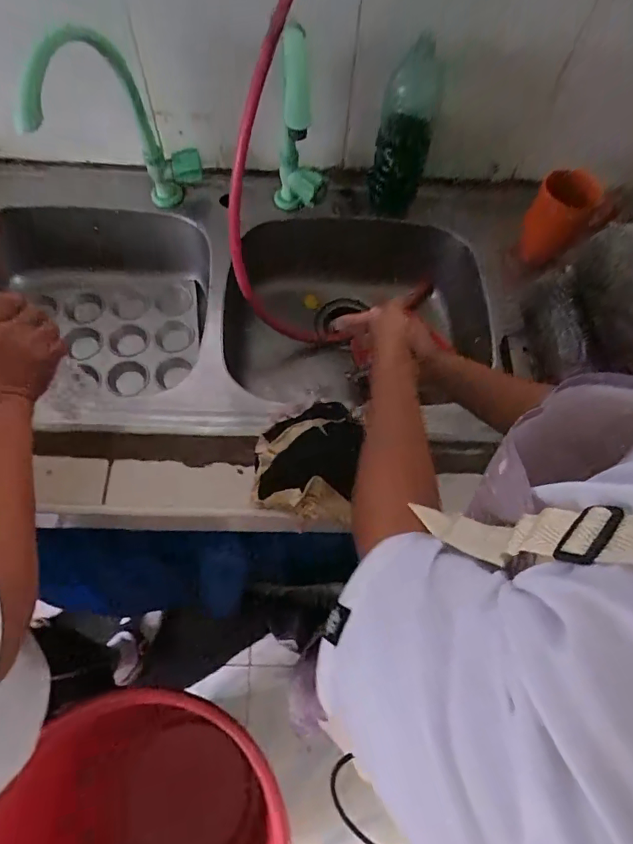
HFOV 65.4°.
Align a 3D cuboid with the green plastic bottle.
[{"bbox_3d":[0.123,-0.396,0.708,0.075,0.206,0.067,15,64,5],"label":"green plastic bottle"}]

